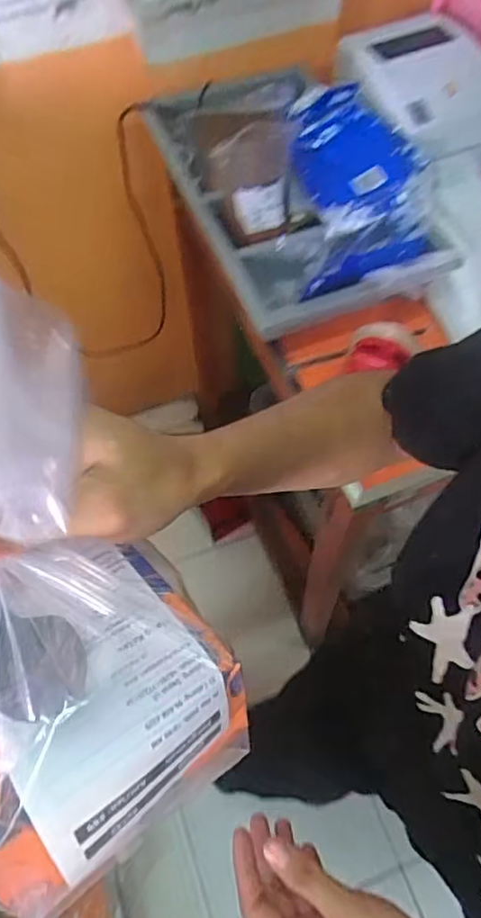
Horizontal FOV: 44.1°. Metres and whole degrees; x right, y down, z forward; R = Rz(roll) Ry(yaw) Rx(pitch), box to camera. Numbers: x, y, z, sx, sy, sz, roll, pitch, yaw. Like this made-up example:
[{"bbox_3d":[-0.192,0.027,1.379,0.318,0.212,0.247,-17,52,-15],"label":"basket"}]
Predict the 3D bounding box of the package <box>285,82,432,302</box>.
[{"bbox_3d":[0.153,-0.354,0.778,0.156,0.084,0.322,-4,61,0],"label":"package"}]

